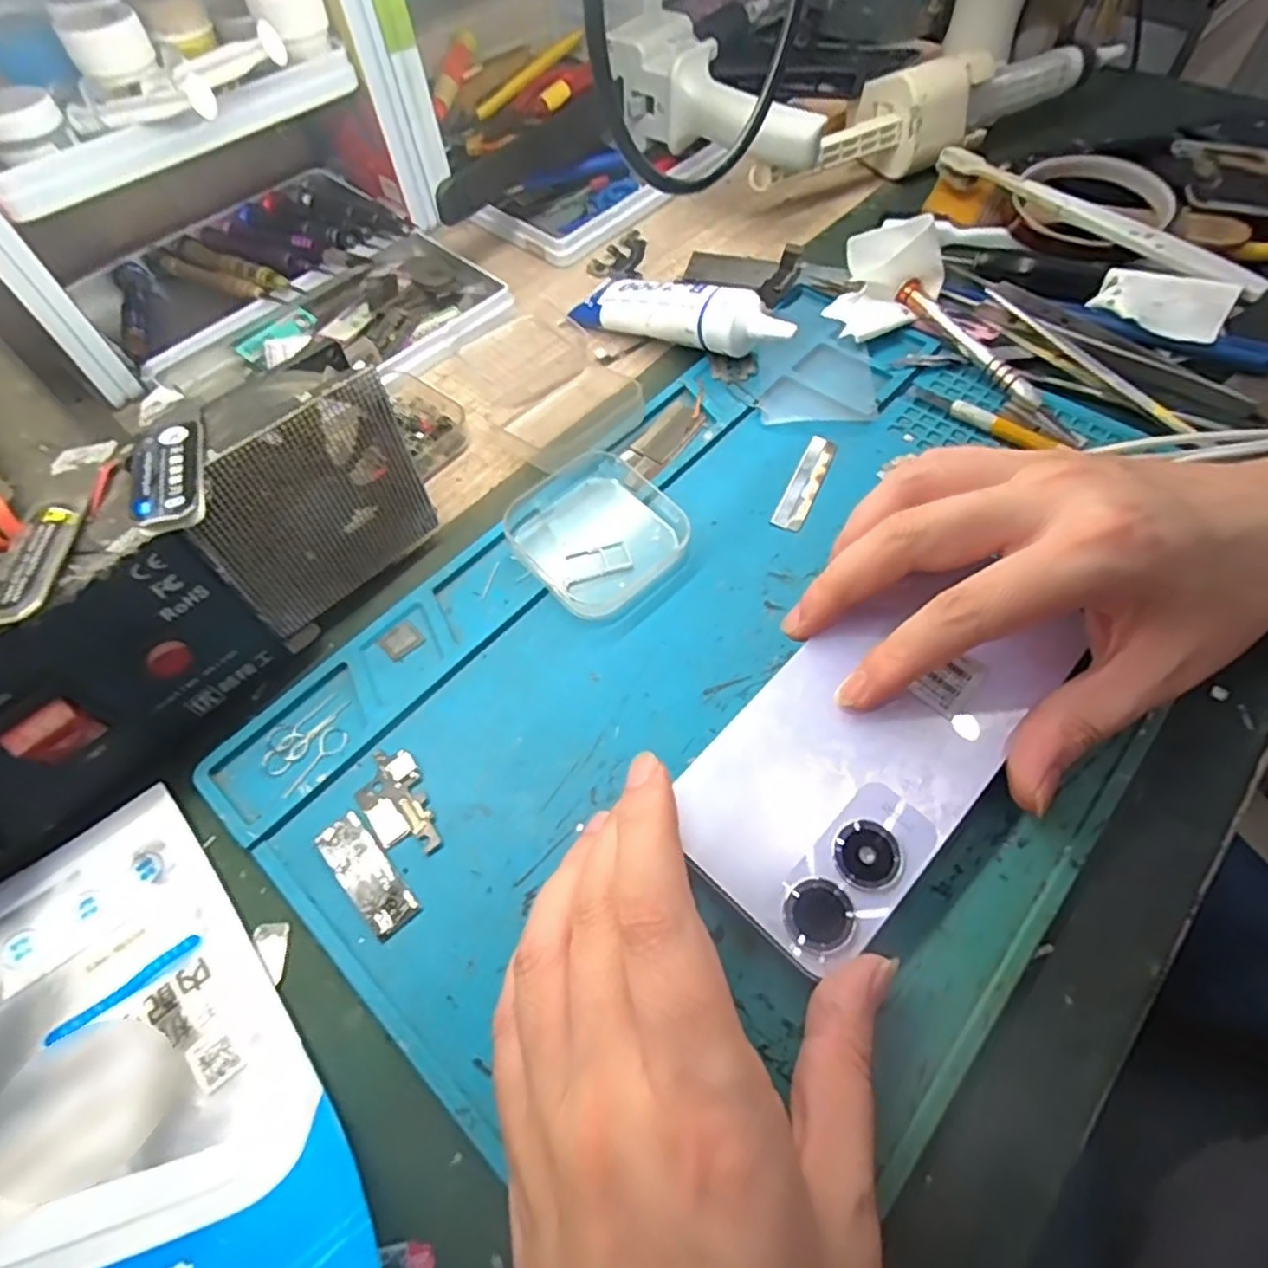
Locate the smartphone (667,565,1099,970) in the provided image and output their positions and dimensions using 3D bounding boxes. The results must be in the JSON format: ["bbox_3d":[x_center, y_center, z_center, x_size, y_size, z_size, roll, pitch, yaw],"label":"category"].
[{"bbox_3d":[0.079,0.033,0.224,0.139,0.014,0.072,-41,67,-20],"label":"smartphone"}]

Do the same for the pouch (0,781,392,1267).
[{"bbox_3d":[-0.144,0.124,0.181,0.086,0.029,0.161,-38,66,-19],"label":"pouch"}]

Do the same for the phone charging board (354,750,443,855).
[{"bbox_3d":[-0.082,0.059,0.234,0.022,0.004,0.040,-27,63,-14],"label":"phone charging board"}]

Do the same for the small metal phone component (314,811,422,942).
[{"bbox_3d":[-0.088,0.078,0.222,0.015,0.004,0.043,-38,66,-19],"label":"small metal phone component"}]

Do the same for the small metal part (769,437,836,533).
[{"bbox_3d":[0.076,-0.068,0.300,0.013,0.004,0.054,23,63,14],"label":"small metal part"}]

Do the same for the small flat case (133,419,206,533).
[{"bbox_3d":[-0.136,-0.046,0.199,0.017,0.008,0.044,-19,60,-8],"label":"small flat case"}]

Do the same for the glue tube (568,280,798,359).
[{"bbox_3d":[0.023,-0.160,0.338,0.119,0.023,0.028,23,62,29],"label":"glue tube"}]

